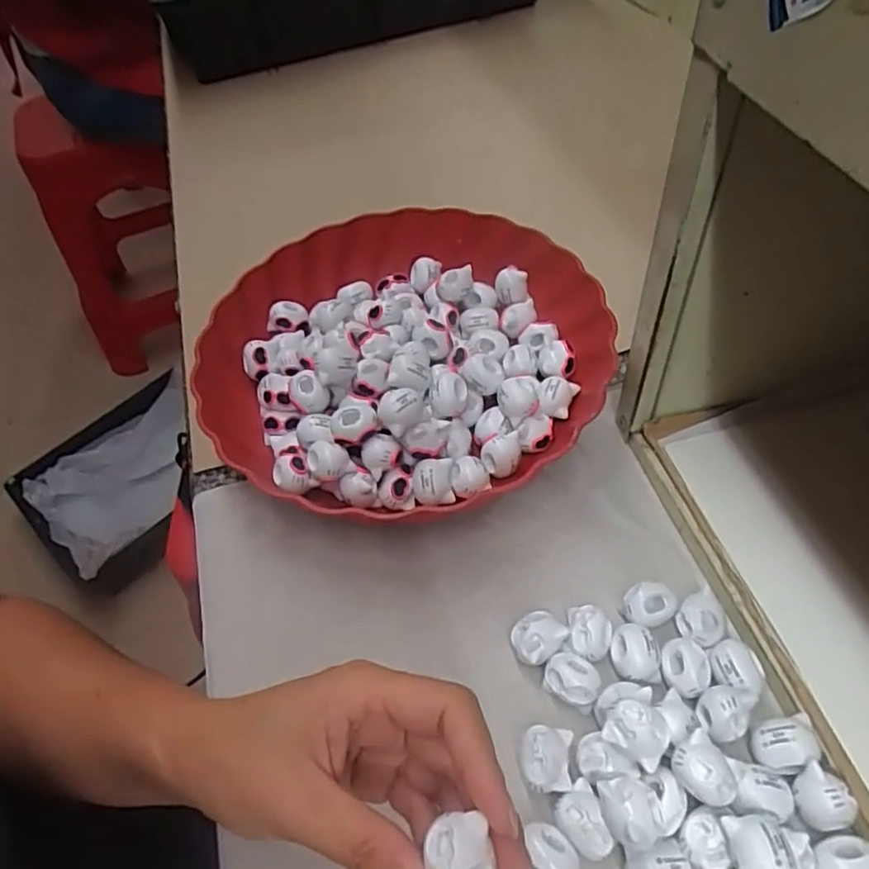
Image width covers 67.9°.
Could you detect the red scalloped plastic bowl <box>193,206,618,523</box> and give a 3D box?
[{"bbox_3d":[-0.017,-0.047,0.406,0.231,0.060,0.243,-2,51,2],"label":"red scalloped plastic bowl"}]

